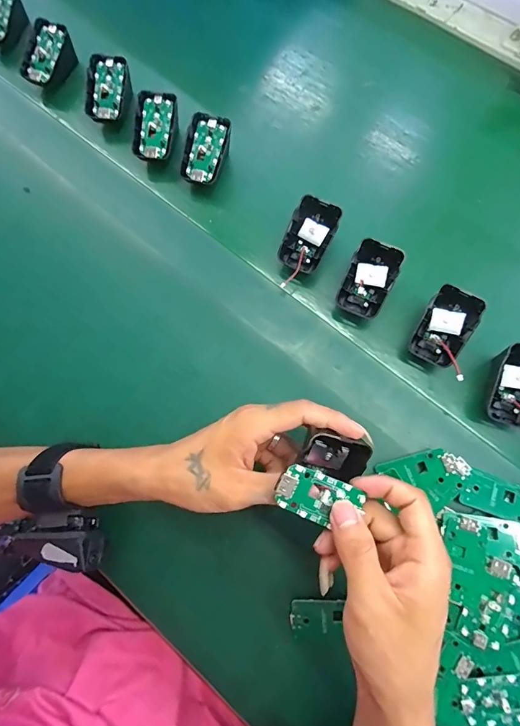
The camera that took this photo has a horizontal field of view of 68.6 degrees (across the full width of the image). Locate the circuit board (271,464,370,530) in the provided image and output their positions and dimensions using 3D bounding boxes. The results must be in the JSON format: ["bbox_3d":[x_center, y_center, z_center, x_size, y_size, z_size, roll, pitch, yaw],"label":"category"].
[{"bbox_3d":[0.040,0.089,0.250,0.058,0.004,0.031,25,85,-13],"label":"circuit board"}]

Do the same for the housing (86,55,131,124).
[{"bbox_3d":[-0.172,-0.306,0.441,0.045,0.047,0.076,9,76,4],"label":"housing"}]

